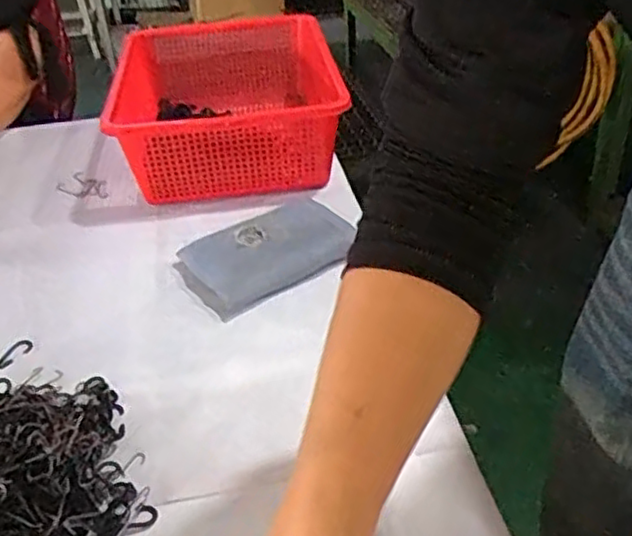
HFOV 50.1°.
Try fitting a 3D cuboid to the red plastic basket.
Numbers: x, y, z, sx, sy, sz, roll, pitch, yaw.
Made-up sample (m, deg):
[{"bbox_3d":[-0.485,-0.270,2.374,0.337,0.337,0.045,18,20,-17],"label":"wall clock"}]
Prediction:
[{"bbox_3d":[-0.118,-0.233,0.909,0.253,0.138,0.396,-5,35,-5],"label":"red plastic basket"}]

